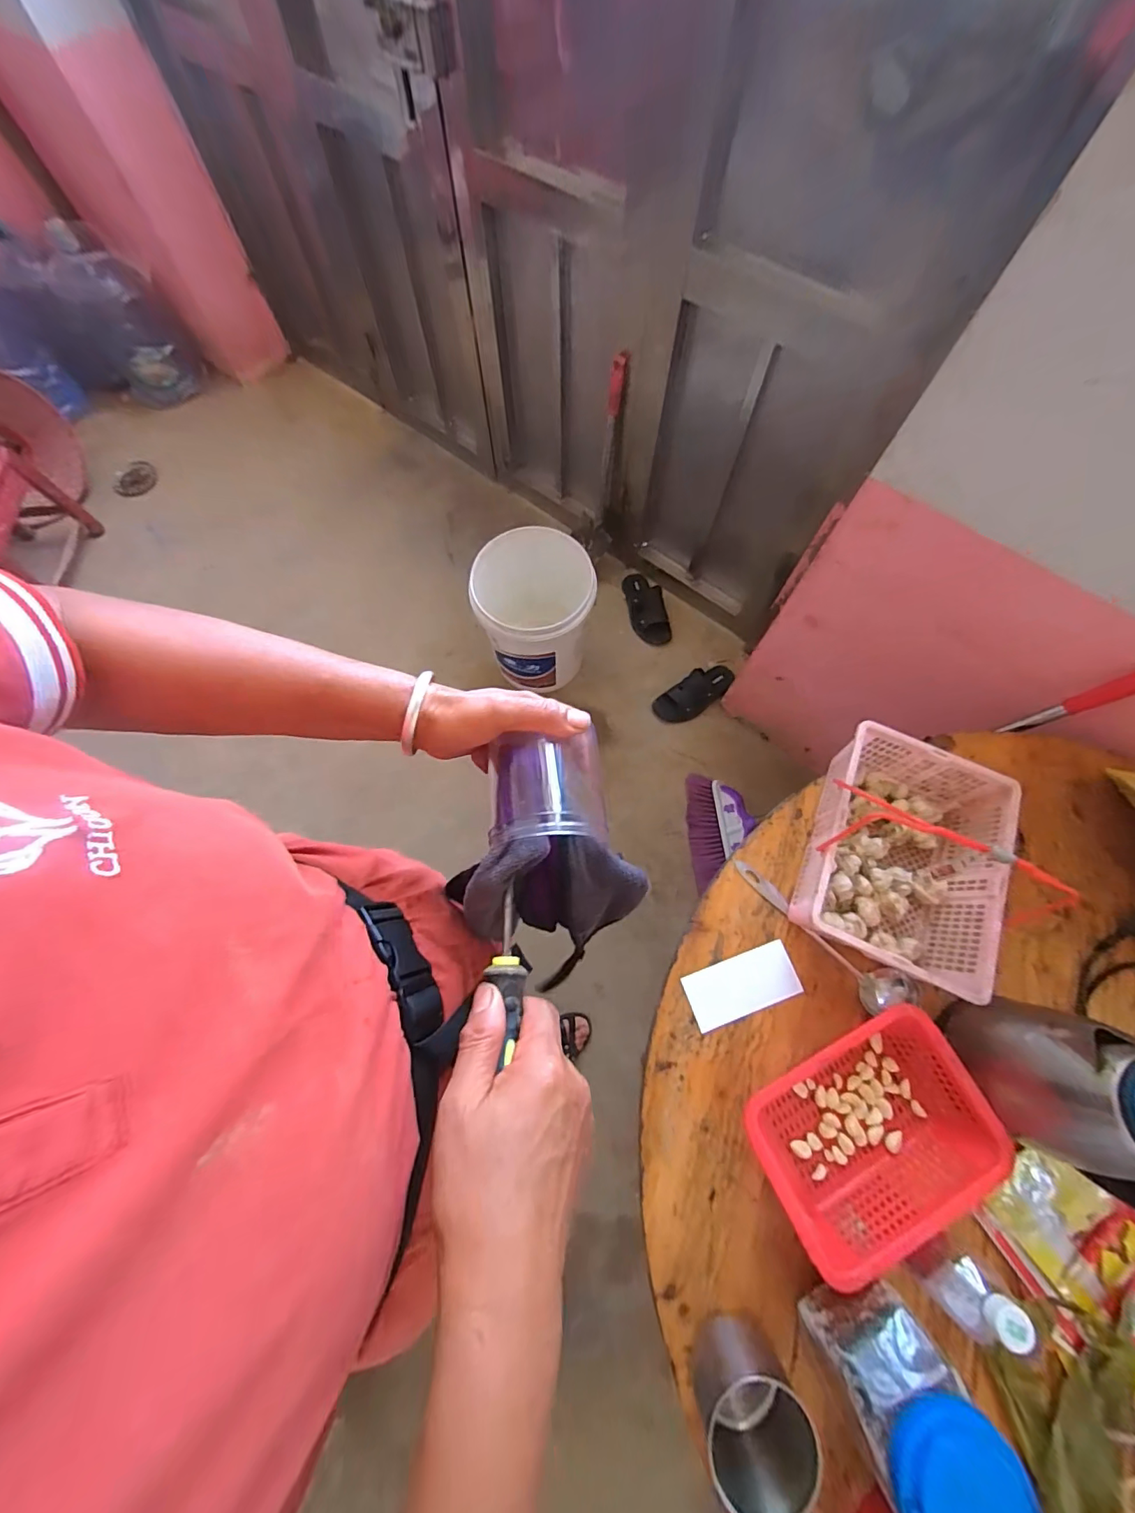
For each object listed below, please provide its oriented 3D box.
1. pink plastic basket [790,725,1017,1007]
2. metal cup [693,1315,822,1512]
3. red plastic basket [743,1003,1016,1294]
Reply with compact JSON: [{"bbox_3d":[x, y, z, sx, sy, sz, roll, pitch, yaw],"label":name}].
[{"bbox_3d":[0.444,0.120,0.636,0.214,0.193,0.293,21,72,7],"label":"pink plastic basket"},{"bbox_3d":[0.181,0.656,0.497,0.099,0.107,0.096,0,71,0],"label":"metal cup"},{"bbox_3d":[0.344,0.427,0.575,0.250,0.082,0.179,-24,73,-8],"label":"red plastic basket"}]

